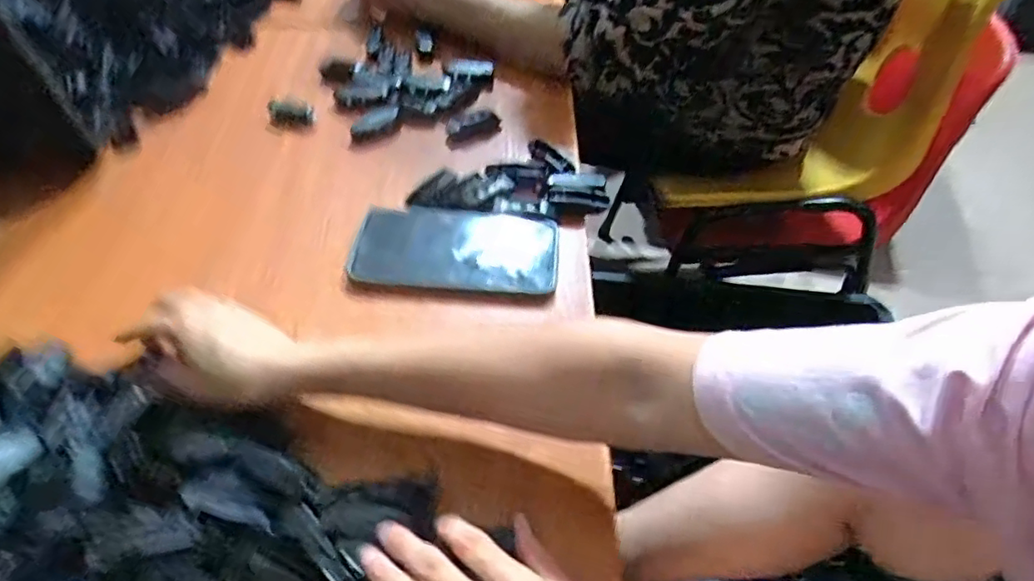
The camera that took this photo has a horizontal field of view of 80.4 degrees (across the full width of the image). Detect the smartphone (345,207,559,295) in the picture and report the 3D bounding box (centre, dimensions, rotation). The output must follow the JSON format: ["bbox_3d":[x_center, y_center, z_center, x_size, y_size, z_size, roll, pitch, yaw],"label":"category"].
[{"bbox_3d":[-0.049,-0.035,0.496,0.161,0.015,0.075,6,51,3],"label":"smartphone"}]

